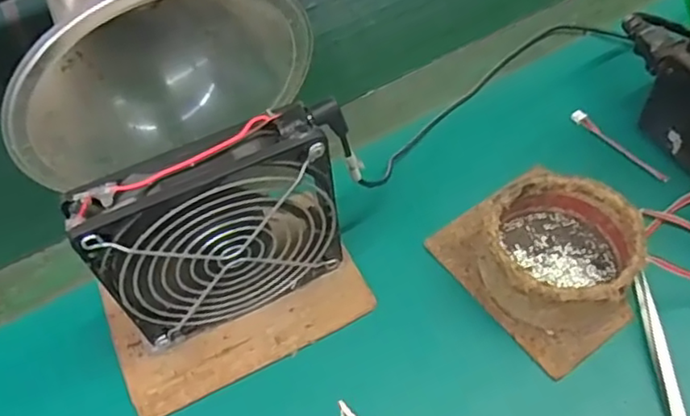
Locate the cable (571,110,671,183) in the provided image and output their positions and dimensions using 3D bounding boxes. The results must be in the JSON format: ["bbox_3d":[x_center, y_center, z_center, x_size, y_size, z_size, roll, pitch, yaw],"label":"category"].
[{"bbox_3d":[0.184,-0.042,0.420,0.008,0.005,0.076,-31,59,-17],"label":"cable"}]

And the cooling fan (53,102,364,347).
[{"bbox_3d":[-0.057,0.013,0.324,0.128,0.127,0.030,-22,58,-11],"label":"cooling fan"}]

